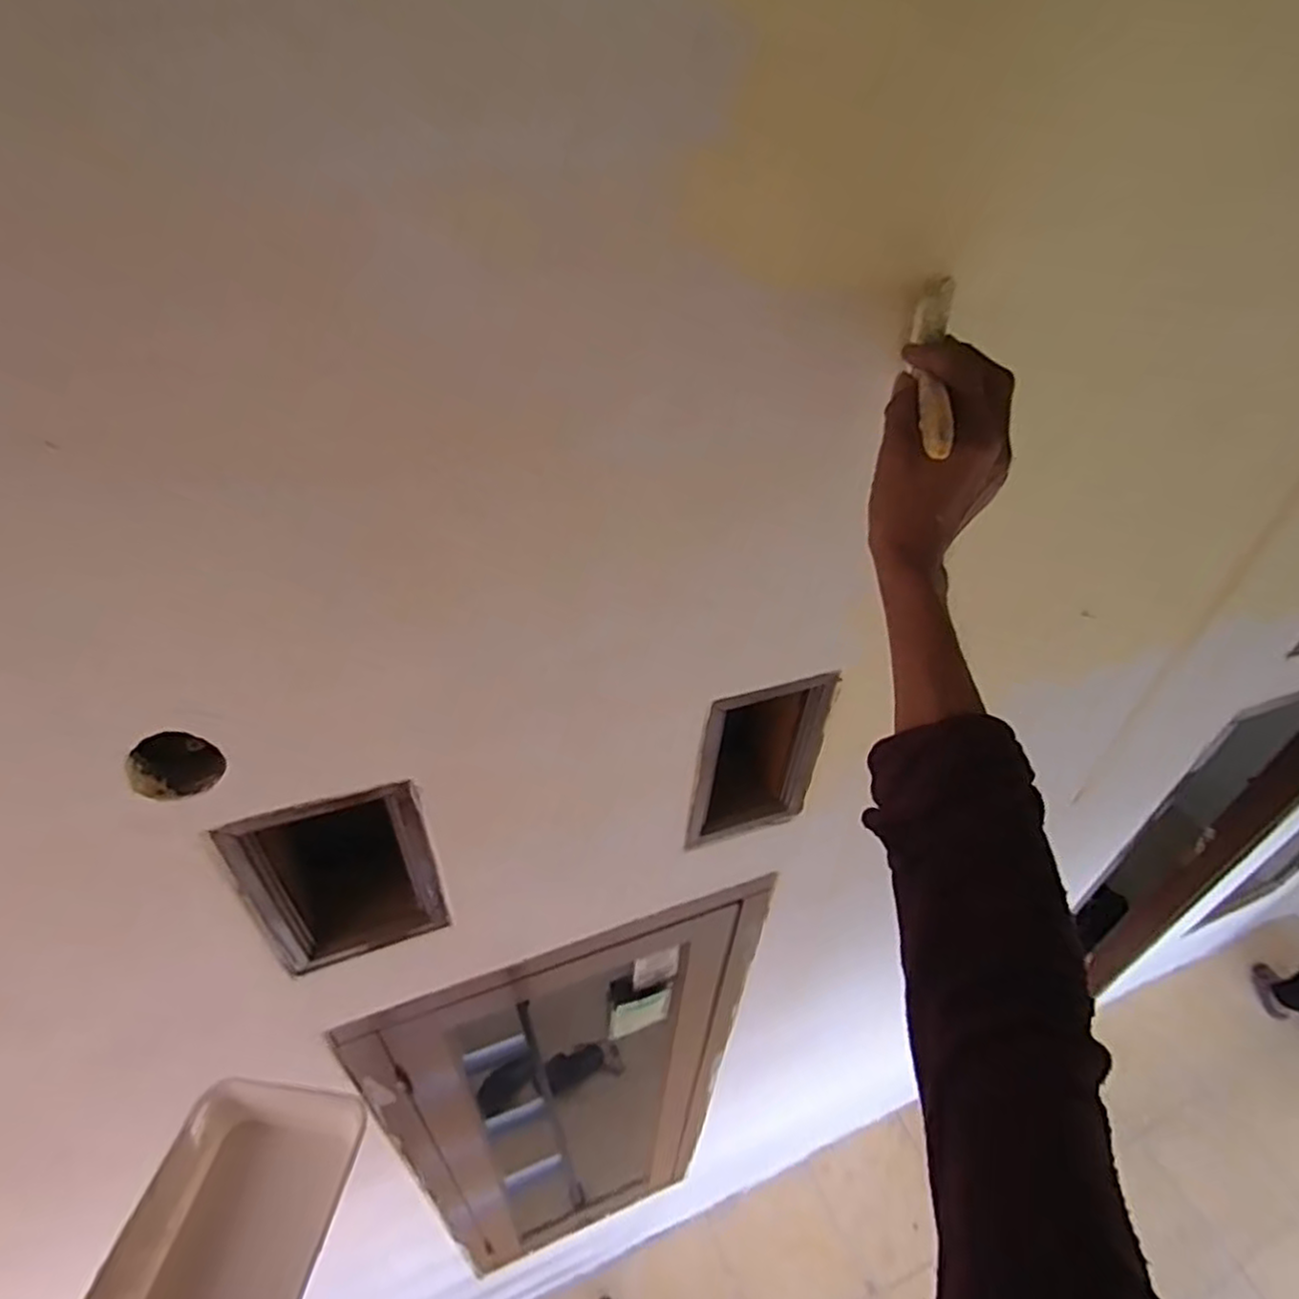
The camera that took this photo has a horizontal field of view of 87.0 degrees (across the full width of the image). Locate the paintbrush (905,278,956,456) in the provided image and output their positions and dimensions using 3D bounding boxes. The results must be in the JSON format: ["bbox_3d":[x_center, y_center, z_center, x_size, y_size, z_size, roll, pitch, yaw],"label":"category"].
[{"bbox_3d":[0.176,-0.180,0.422,0.026,0.022,0.194,11,54,7],"label":"paintbrush"}]

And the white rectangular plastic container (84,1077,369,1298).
[{"bbox_3d":[-0.251,0.359,0.407,0.113,0.051,0.167,7,40,3],"label":"white rectangular plastic container"}]

